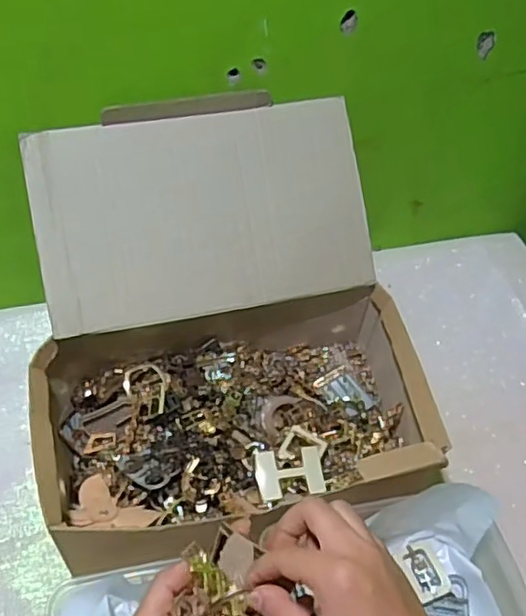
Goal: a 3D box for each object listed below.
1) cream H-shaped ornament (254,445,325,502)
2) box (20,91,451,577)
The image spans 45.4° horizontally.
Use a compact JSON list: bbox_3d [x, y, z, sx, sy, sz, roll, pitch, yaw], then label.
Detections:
[{"bbox_3d":[0.023,0.140,0.536,0.056,0.006,0.040,-6,63,-9],"label":"cream H-shaped ornament"},{"bbox_3d":[-0.034,0.018,0.581,0.334,0.231,0.341,-5,49,-9],"label":"box"}]

